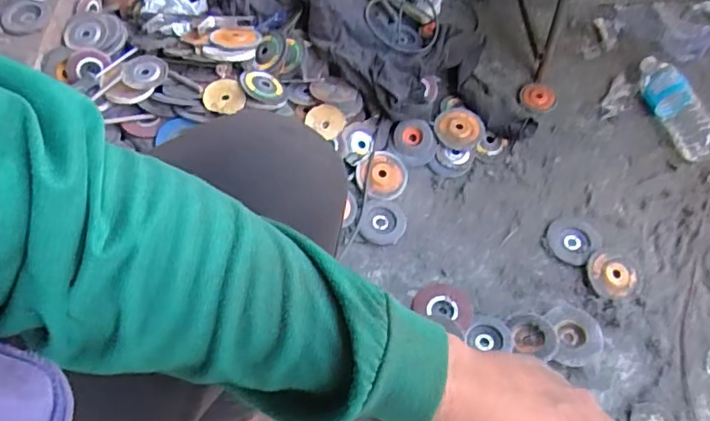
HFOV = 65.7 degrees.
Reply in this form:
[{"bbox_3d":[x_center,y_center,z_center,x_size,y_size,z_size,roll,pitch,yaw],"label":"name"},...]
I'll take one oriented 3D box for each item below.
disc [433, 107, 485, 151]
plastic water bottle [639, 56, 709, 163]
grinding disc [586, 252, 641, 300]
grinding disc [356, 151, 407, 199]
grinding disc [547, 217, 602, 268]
[{"bbox_3d":[0.206,-0.162,1.084,0.095,0.020,0.091,-1,72,2],"label":"disc"},{"bbox_3d":[0.646,-0.214,1.104,0.070,0.083,0.250,-20,62,-12],"label":"plastic water bottle"},{"bbox_3d":[0.444,0.112,0.936,0.089,0.021,0.083,0,60,-1],"label":"grinding disc"},{"bbox_3d":[0.053,-0.065,1.037,0.099,0.022,0.093,-29,64,-16],"label":"grinding disc"},{"bbox_3d":[0.388,0.051,0.976,0.085,0.009,0.088,-2,64,5],"label":"grinding disc"}]

